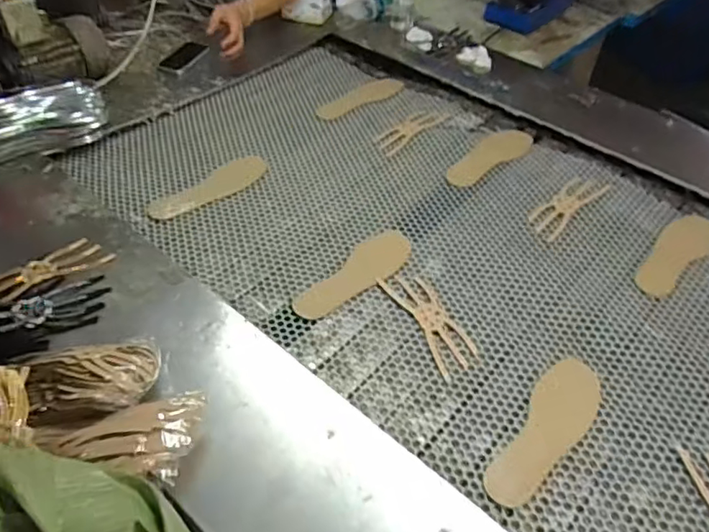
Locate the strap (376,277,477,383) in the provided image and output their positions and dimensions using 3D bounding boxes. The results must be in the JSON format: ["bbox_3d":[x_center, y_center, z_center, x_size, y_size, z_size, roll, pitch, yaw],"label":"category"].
[{"bbox_3d":[0.123,0.087,0.912,0.072,0.006,0.209,-19,51,-17],"label":"strap"}]

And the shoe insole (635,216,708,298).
[{"bbox_3d":[0.599,-0.028,1.034,0.236,0.013,0.084,-32,56,-26],"label":"shoe insole"}]

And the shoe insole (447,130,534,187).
[{"bbox_3d":[0.299,-0.244,1.229,0.258,0.005,0.089,-32,56,-26],"label":"shoe insole"}]

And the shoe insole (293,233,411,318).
[{"bbox_3d":[0.006,0.015,0.978,0.086,0.009,0.256,35,57,27],"label":"shoe insole"}]

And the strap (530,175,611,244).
[{"bbox_3d":[0.426,-0.125,1.113,0.206,0.012,0.070,-36,58,-28],"label":"strap"}]

